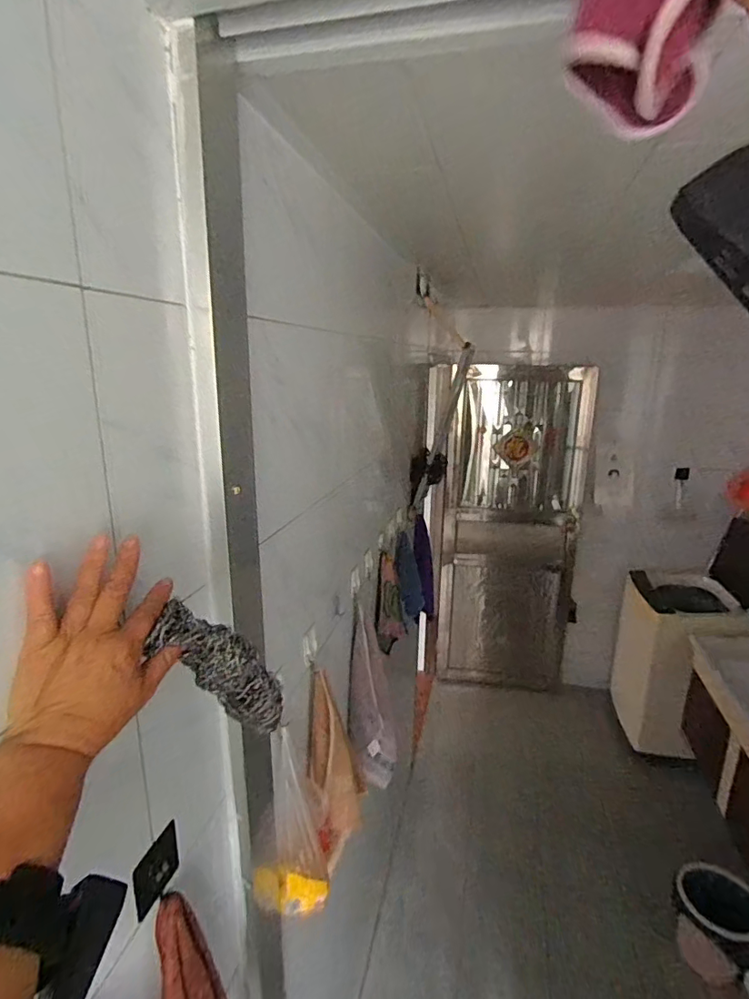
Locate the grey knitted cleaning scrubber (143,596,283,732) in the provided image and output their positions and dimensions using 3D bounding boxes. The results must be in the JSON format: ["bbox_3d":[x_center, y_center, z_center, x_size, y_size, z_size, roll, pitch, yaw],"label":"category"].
[{"bbox_3d":[-0.125,0.142,0.442,0.053,0.140,0.041,-37,22,-5],"label":"grey knitted cleaning scrubber"}]

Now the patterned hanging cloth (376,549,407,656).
[{"bbox_3d":[0.051,0.308,1.507,0.085,0.266,0.148,2,15,4],"label":"patterned hanging cloth"}]

